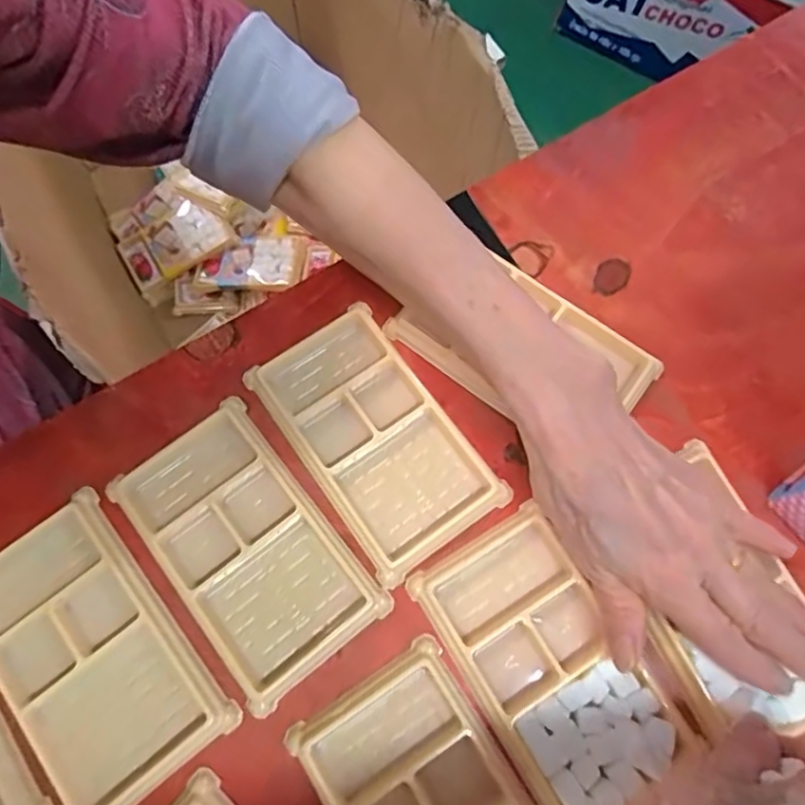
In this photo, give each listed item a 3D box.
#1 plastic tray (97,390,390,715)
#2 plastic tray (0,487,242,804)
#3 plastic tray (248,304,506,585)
[{"bbox_3d":[-0.078,0.070,0.291,0.076,0.012,0.135,-37,76,-12],"label":"plastic tray"},{"bbox_3d":[-0.148,0.117,0.274,0.077,0.011,0.134,-39,76,-13],"label":"plastic tray"},{"bbox_3d":[-0.017,0.017,0.311,0.074,0.011,0.136,-34,75,-12],"label":"plastic tray"}]

